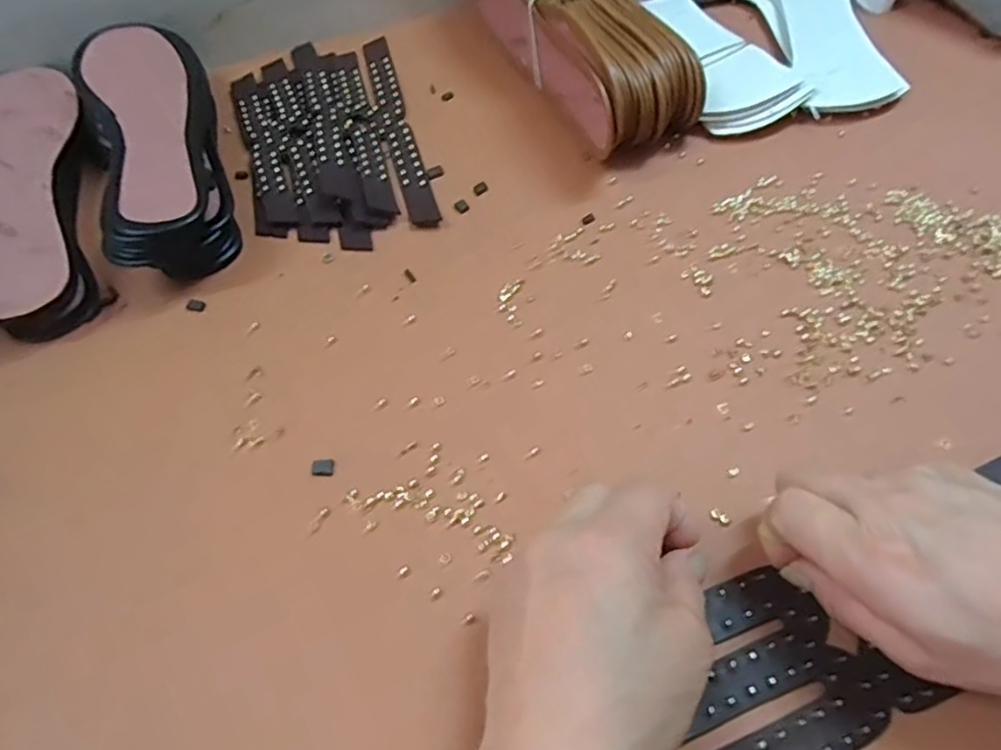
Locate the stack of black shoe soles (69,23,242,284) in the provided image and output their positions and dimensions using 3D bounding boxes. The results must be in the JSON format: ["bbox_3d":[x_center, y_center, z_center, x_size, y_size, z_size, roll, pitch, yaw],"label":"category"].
[{"bbox_3d":[-0.222,-0.150,0.412,0.074,0.052,0.222,-19,58,-11],"label":"stack of black shoe soles"}]

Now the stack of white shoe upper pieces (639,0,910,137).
[{"bbox_3d":[0.202,-0.260,0.485,0.146,0.021,0.201,-7,57,-3],"label":"stack of white shoe upper pieces"}]

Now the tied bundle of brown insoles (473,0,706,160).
[{"bbox_3d":[0.051,-0.258,0.457,0.078,0.080,0.251,-21,59,-12],"label":"tied bundle of brown insoles"}]

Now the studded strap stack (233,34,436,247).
[{"bbox_3d":[-0.122,-0.173,0.449,0.116,0.014,0.218,-14,57,-7],"label":"studded strap stack"}]

